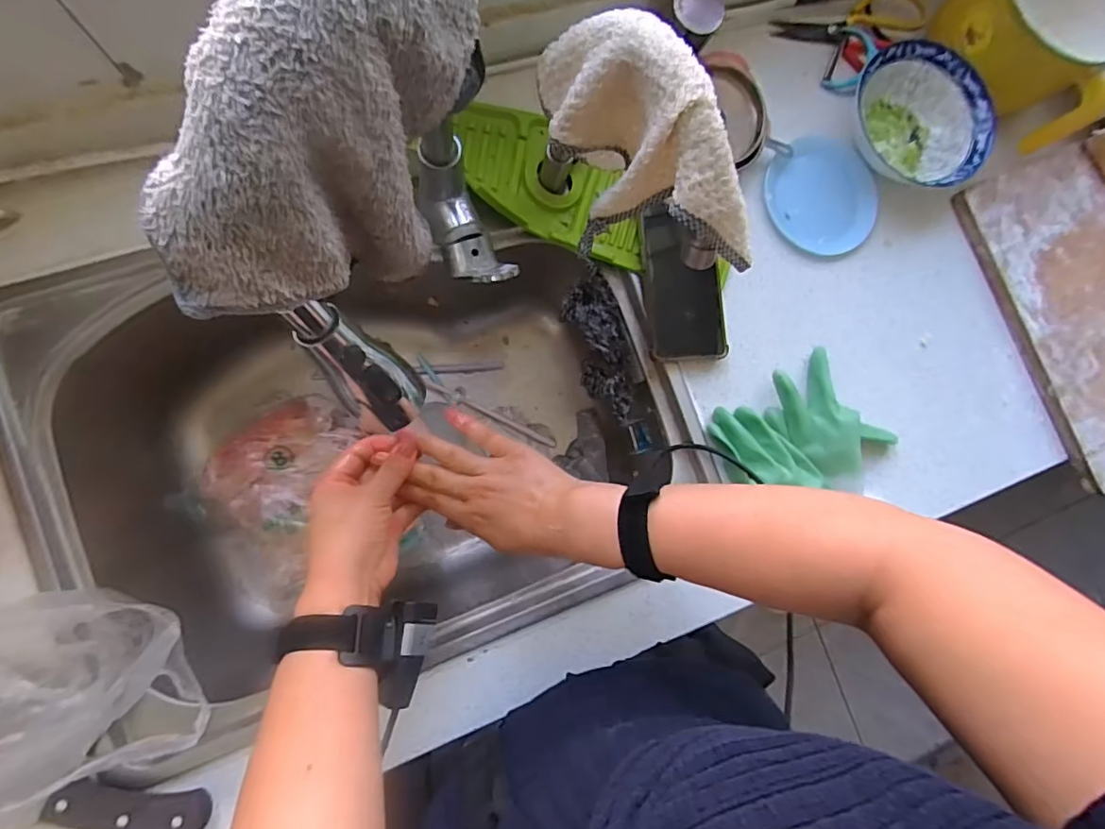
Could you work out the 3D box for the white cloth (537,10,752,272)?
[{"bbox_3d":[0.049,-0.166,0.348,0.048,0.126,0.186,-33,91,-11],"label":"white cloth"}]

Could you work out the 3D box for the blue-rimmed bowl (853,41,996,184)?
[{"bbox_3d":[0.376,-0.301,0.569,0.123,0.050,0.143,-23,89,-11],"label":"blue-rimmed bowl"}]

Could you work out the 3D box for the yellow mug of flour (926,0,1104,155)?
[{"bbox_3d":[0.488,-0.390,0.555,0.170,0.117,0.148,38,82,-5],"label":"yellow mug of flour"}]

